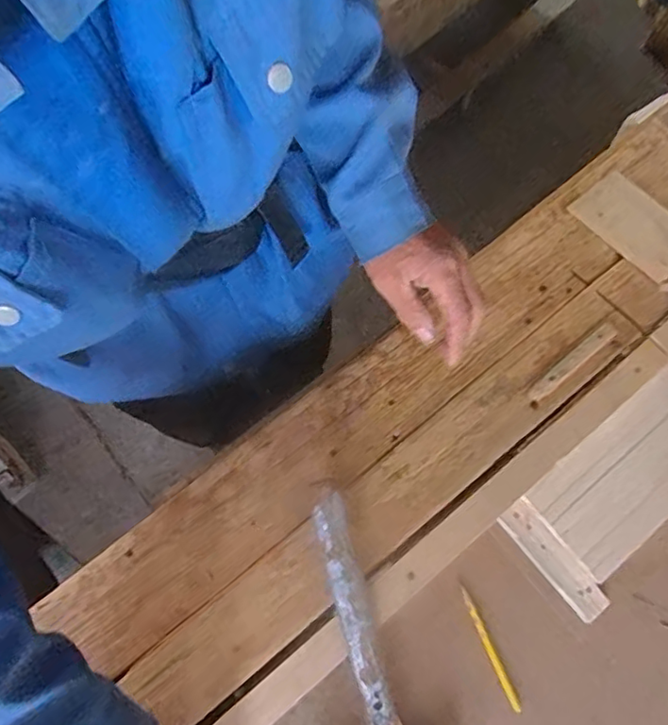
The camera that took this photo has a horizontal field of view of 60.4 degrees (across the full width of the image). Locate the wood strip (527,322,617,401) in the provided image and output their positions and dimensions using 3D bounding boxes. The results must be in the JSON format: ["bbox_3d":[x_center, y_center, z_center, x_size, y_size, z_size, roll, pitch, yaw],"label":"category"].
[{"bbox_3d":[0.245,-0.002,0.587,0.120,0.008,0.018,-38,77,-11],"label":"wood strip"}]

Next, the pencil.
[{"bbox_3d":[0.146,0.268,0.542,0.008,0.007,0.116,-23,75,-7],"label":"pencil"}]

